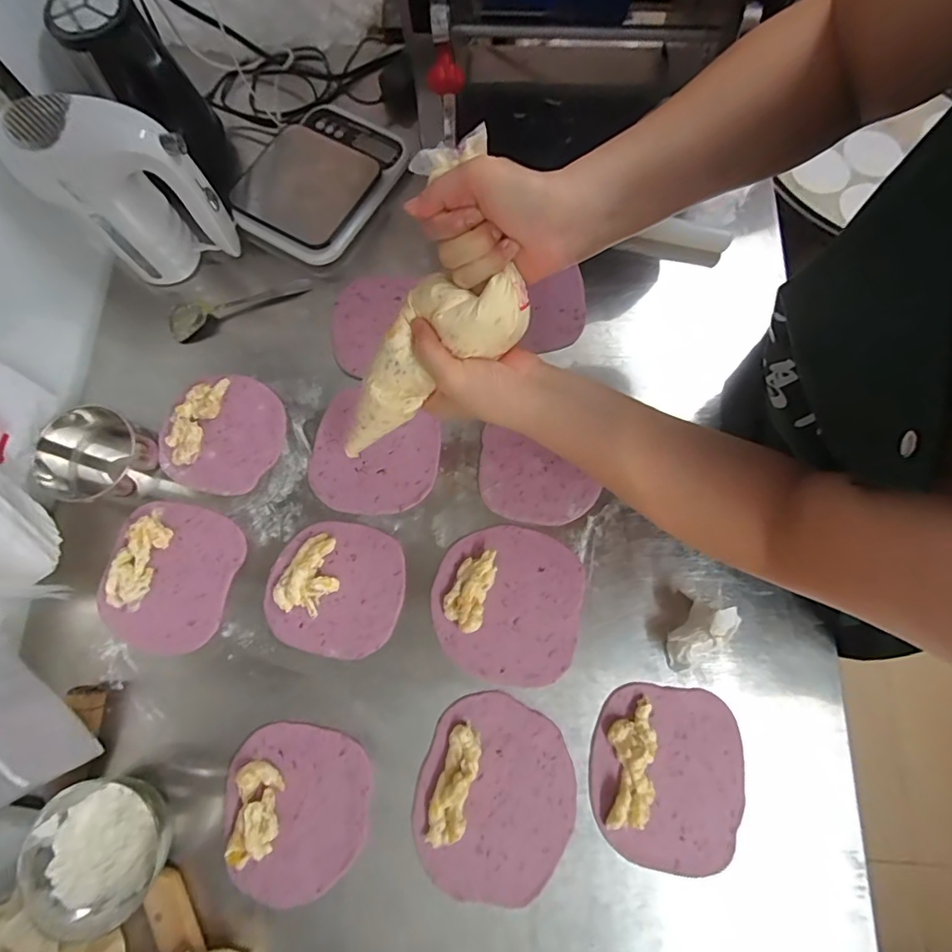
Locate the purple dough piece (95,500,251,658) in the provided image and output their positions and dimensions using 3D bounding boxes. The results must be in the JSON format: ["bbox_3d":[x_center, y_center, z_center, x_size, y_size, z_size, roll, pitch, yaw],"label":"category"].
[{"bbox_3d":[-0.311,0.099,0.489,0.124,0.016,0.142,13,76,2],"label":"purple dough piece"}]

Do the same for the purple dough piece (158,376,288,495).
[{"bbox_3d":[-0.277,-0.049,0.529,0.123,0.013,0.129,0,76,-1],"label":"purple dough piece"}]

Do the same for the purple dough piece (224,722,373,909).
[{"bbox_3d":[-0.163,0.305,0.443,0.127,0.007,0.139,1,75,-3],"label":"purple dough piece"}]

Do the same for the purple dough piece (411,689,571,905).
[{"bbox_3d":[0.018,0.292,0.439,0.138,0.020,0.161,19,76,4],"label":"purple dough piece"}]

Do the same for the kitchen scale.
[{"bbox_3d":[-0.186,-0.370,0.593,0.145,0.038,0.218,31,77,7],"label":"kitchen scale"}]

